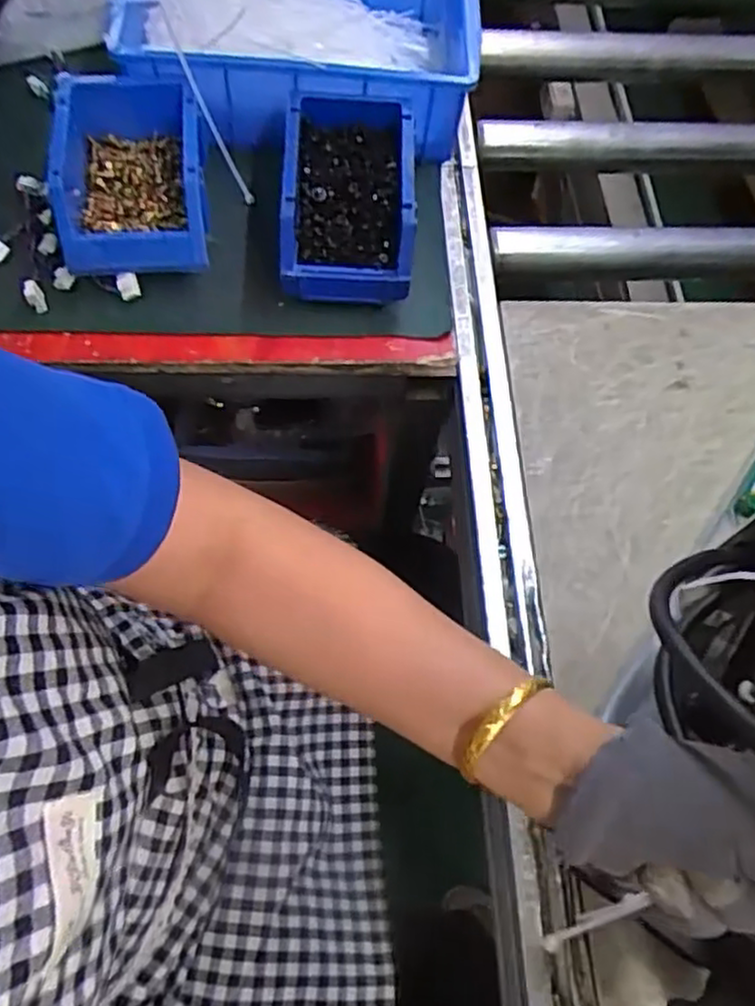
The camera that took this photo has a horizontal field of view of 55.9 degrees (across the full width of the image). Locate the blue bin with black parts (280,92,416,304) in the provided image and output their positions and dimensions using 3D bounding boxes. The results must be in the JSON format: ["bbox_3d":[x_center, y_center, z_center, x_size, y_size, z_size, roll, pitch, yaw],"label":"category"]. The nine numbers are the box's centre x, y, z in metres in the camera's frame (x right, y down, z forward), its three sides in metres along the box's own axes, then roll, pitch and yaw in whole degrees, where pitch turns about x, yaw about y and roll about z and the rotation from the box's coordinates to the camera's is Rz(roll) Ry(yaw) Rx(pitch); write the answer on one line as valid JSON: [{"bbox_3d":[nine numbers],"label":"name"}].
[{"bbox_3d":[-0.025,-0.242,0.573,0.103,0.075,0.162,2,65,-3],"label":"blue bin with black parts"}]

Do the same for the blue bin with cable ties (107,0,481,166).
[{"bbox_3d":[-0.073,-0.403,0.627,0.303,0.098,0.238,9,64,0],"label":"blue bin with cable ties"}]

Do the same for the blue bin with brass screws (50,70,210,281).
[{"bbox_3d":[-0.194,-0.257,0.556,0.113,0.056,0.150,-6,65,-6],"label":"blue bin with brass screws"}]

